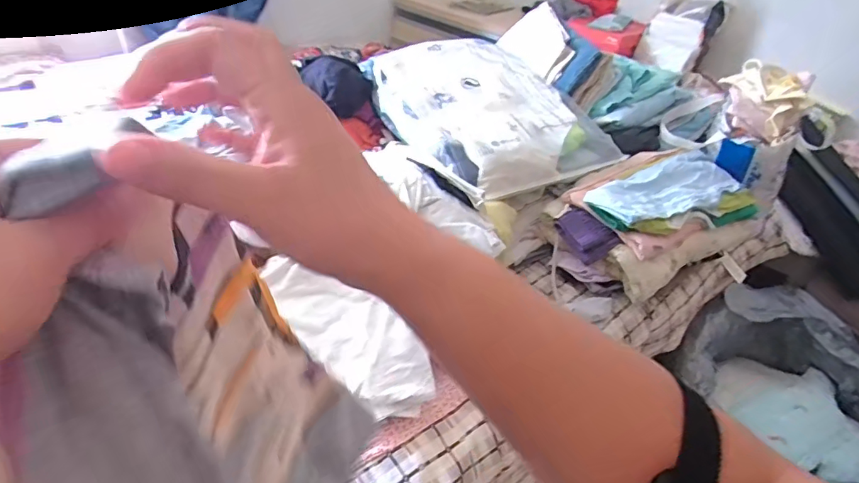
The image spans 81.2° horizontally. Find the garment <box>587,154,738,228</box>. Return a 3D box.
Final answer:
[{"bbox_3d":[0.469,-0.107,0.958,0.375,0.034,0.145,-22,45,-33],"label":"garment"}]

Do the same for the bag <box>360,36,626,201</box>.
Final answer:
[{"bbox_3d":[0.106,-0.308,1.116,0.371,0.132,0.523,-13,41,-25],"label":"bag"}]

